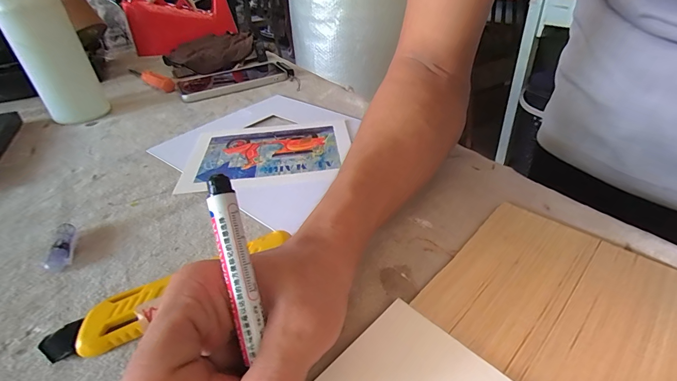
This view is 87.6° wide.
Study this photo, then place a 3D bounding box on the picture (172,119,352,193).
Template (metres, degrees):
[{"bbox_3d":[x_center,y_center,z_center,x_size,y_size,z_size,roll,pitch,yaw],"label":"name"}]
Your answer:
[{"bbox_3d":[-0.070,-0.040,0.360,0.161,0.004,0.115,-6,36,-1],"label":"picture"}]

